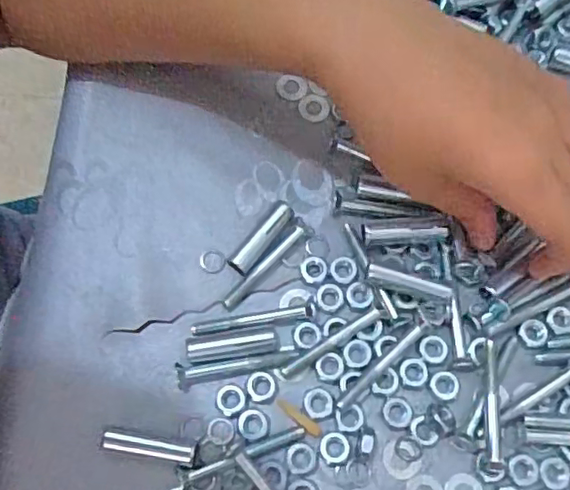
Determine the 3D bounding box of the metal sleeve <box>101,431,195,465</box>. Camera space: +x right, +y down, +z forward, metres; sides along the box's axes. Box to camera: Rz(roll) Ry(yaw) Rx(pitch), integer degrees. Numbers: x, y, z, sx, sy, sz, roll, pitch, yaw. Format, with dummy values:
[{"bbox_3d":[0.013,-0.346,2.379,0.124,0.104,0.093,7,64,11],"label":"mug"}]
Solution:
[{"bbox_3d":[-0.057,0.085,0.250,0.038,0.008,0.008,10,71,2],"label":"metal sleeve"}]

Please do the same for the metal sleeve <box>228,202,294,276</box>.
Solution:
[{"bbox_3d":[-0.010,-0.003,0.283,0.010,0.009,0.042,36,74,10],"label":"metal sleeve"}]

